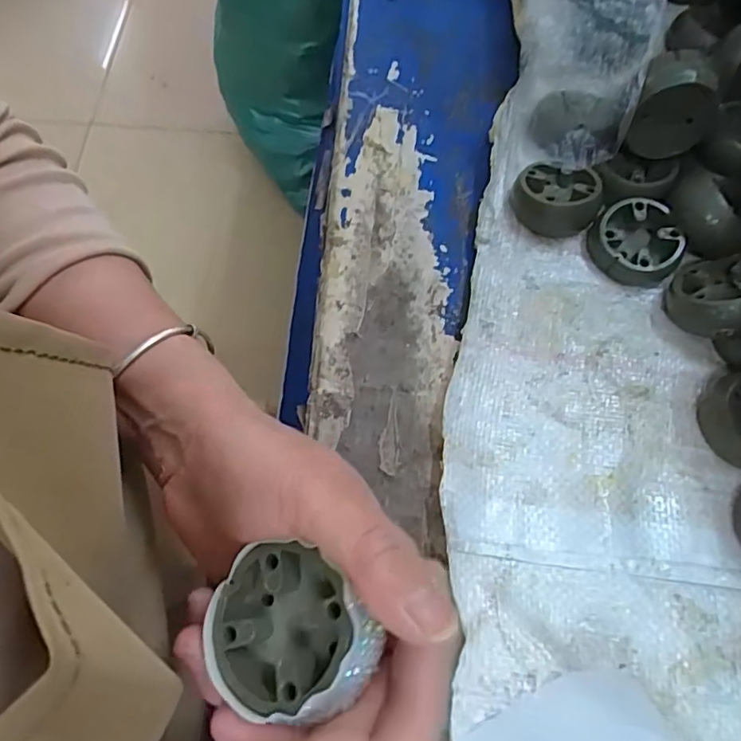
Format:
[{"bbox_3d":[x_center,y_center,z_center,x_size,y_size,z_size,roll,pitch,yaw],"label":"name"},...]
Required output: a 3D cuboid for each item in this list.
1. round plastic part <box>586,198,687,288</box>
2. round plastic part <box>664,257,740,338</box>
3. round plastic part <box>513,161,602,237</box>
[{"bbox_3d":[0.161,-0.076,0.342,0.046,0.025,0.048,1,66,-2],"label":"round plastic part"},{"bbox_3d":[0.197,-0.044,0.315,0.050,0.020,0.051,-39,39,-14],"label":"round plastic part"},{"bbox_3d":[0.116,-0.109,0.351,0.051,0.024,0.042,24,67,8],"label":"round plastic part"}]

